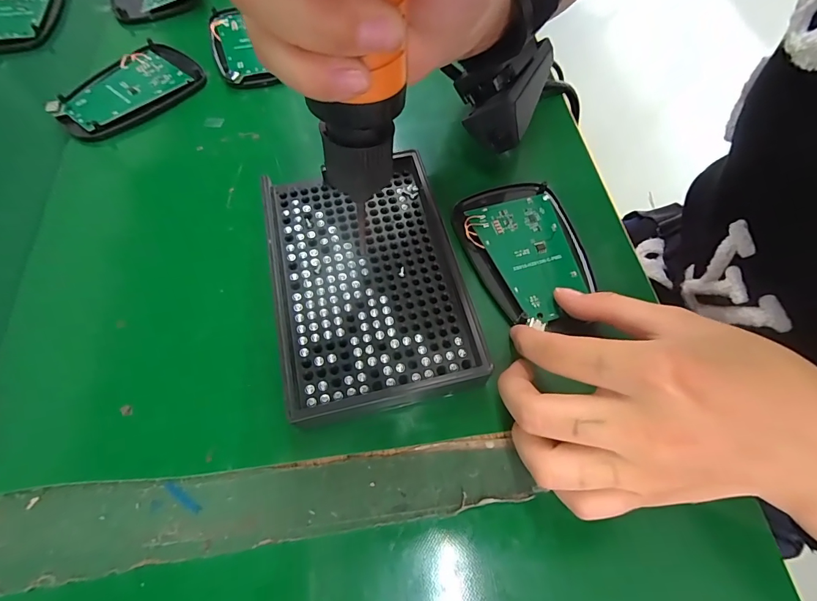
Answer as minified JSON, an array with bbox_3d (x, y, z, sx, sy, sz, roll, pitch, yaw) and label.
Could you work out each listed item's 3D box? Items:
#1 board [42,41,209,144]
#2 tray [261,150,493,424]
[{"bbox_3d":[-0.196,-0.148,0.278,0.063,0.010,0.096,40,67,16],"label":"board"},{"bbox_3d":[-0.022,-0.014,0.204,0.092,0.023,0.136,-11,64,-9],"label":"tray"}]

